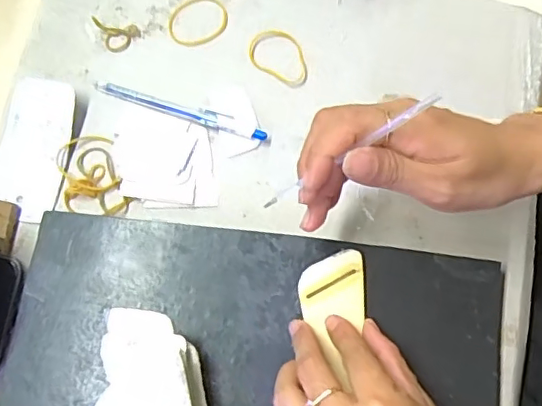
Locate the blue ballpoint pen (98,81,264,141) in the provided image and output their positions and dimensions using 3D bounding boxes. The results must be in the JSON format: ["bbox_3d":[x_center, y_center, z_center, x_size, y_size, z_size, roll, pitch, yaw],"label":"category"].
[{"bbox_3d":[-0.068,-0.069,0.421,0.134,0.005,0.012,17,76,6],"label":"blue ballpoint pen"}]

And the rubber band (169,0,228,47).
[{"bbox_3d":[-0.057,-0.141,0.446,0.048,0.005,0.038,-30,76,-6],"label":"rubber band"}]

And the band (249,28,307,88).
[{"bbox_3d":[0.008,-0.112,0.434,0.052,0.004,0.035,31,78,9],"label":"band"}]

